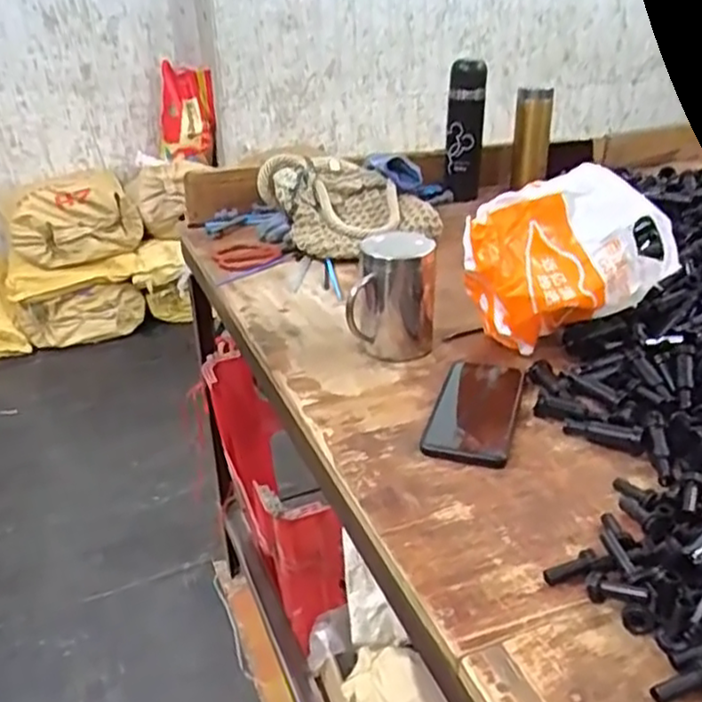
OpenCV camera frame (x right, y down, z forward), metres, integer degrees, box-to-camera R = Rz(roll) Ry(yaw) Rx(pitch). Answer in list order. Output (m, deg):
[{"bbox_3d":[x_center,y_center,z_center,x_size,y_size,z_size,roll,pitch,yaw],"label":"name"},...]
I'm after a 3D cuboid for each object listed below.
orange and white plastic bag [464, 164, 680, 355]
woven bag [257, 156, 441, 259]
[{"bbox_3d":[0.215,-0.084,0.729,0.206,0.165,0.108,-9,29,-14],"label":"orange and white plastic bag"},{"bbox_3d":[0.001,-0.222,1.065,0.215,0.119,0.202,-18,33,-29],"label":"woven bag"}]

